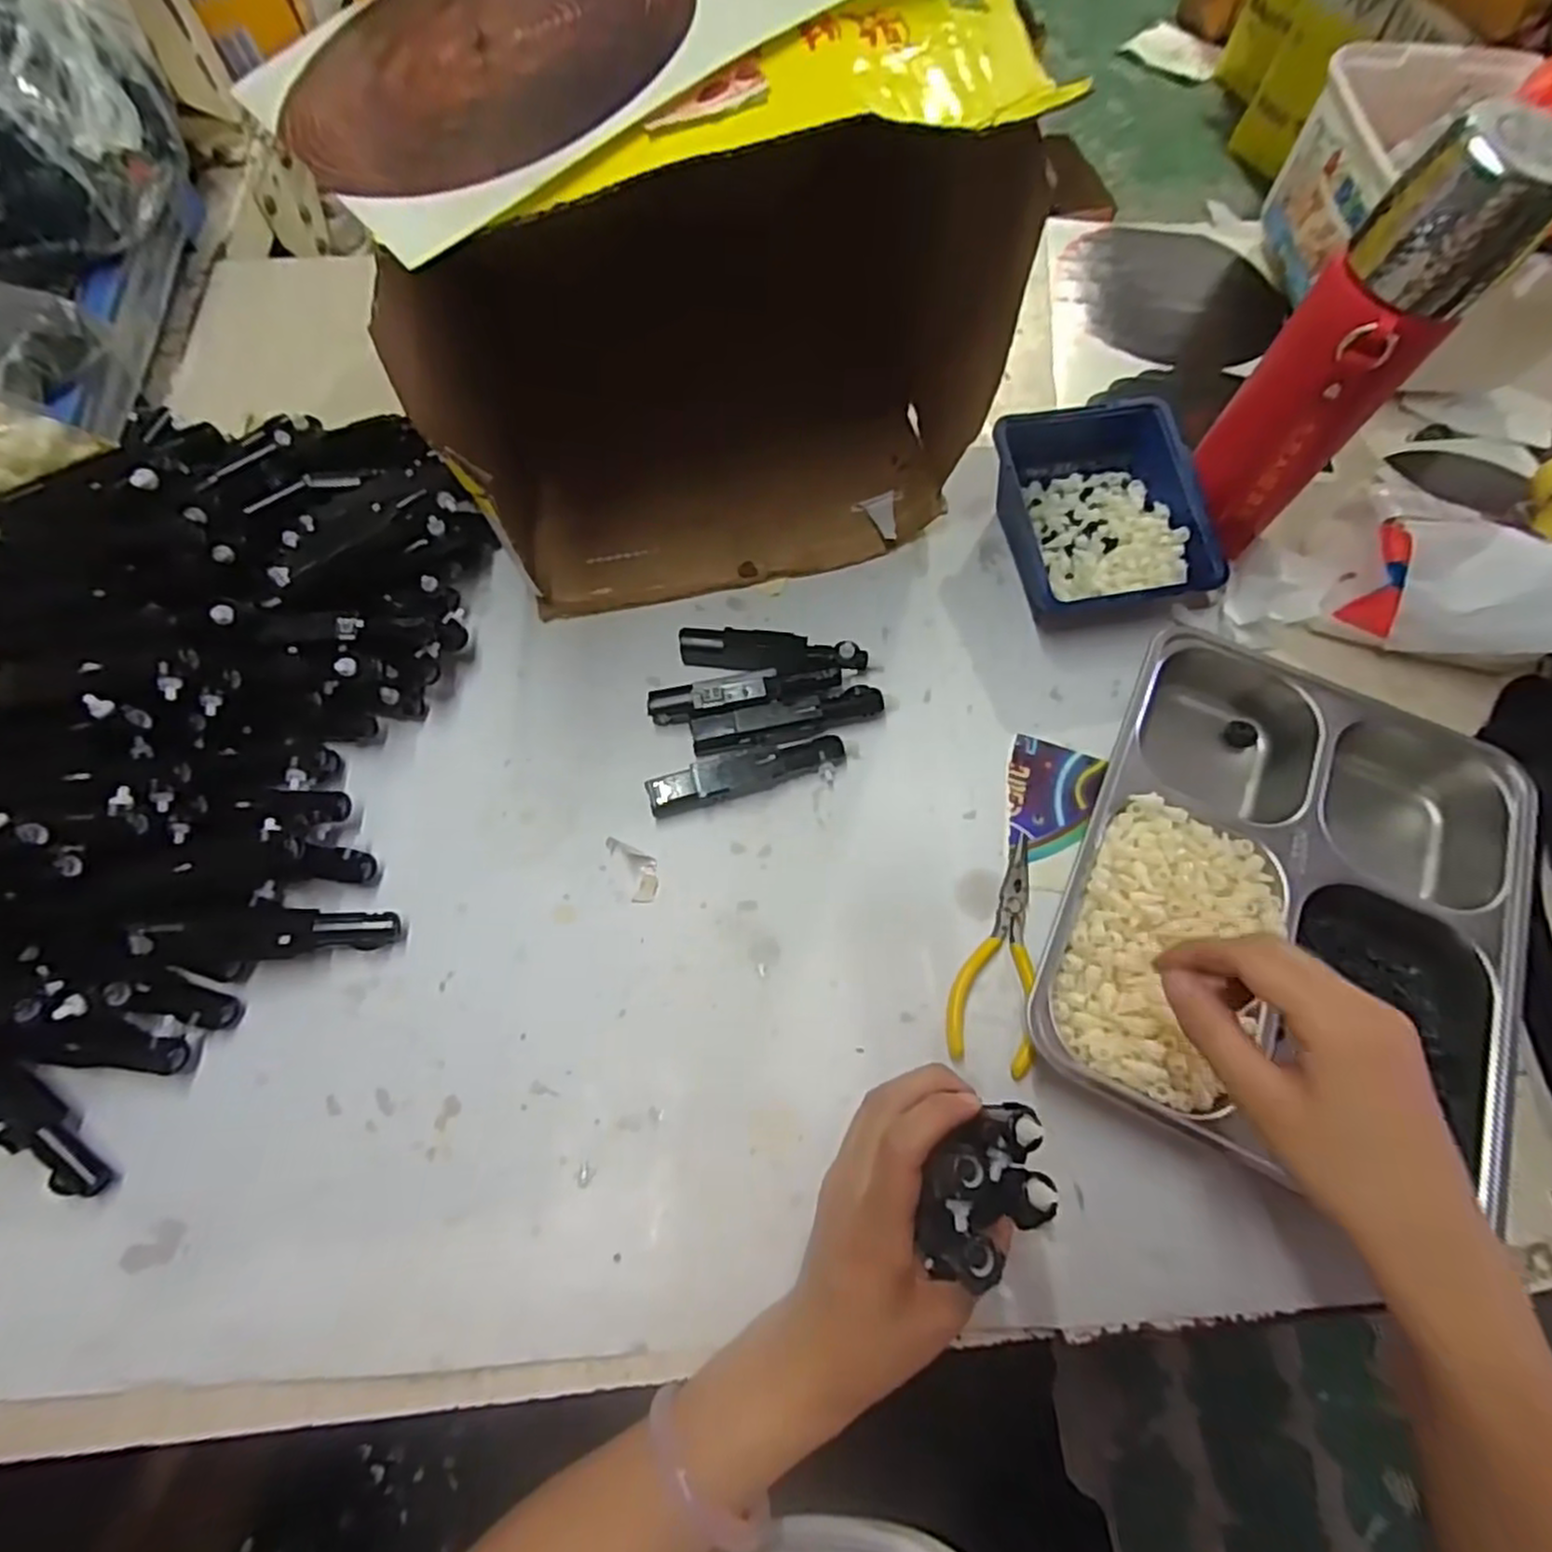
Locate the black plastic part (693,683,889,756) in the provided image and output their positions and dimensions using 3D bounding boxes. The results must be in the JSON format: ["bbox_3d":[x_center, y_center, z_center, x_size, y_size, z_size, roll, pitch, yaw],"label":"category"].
[{"bbox_3d":[0.008,-0.035,0.449,0.119,0.014,0.024,-12,68,-4],"label":"black plastic part"}]

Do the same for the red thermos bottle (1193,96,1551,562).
[{"bbox_3d":[0.292,-0.205,0.400,0.070,0.234,0.069,39,71,14],"label":"red thermos bottle"}]

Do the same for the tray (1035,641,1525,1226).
[{"bbox_3d":[0.271,0.062,0.391,0.211,0.043,0.275,23,70,10],"label":"tray"}]

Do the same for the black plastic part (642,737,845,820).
[{"bbox_3d":[-0.017,-0.002,0.439,0.120,0.014,0.026,-13,68,-5],"label":"black plastic part"}]

